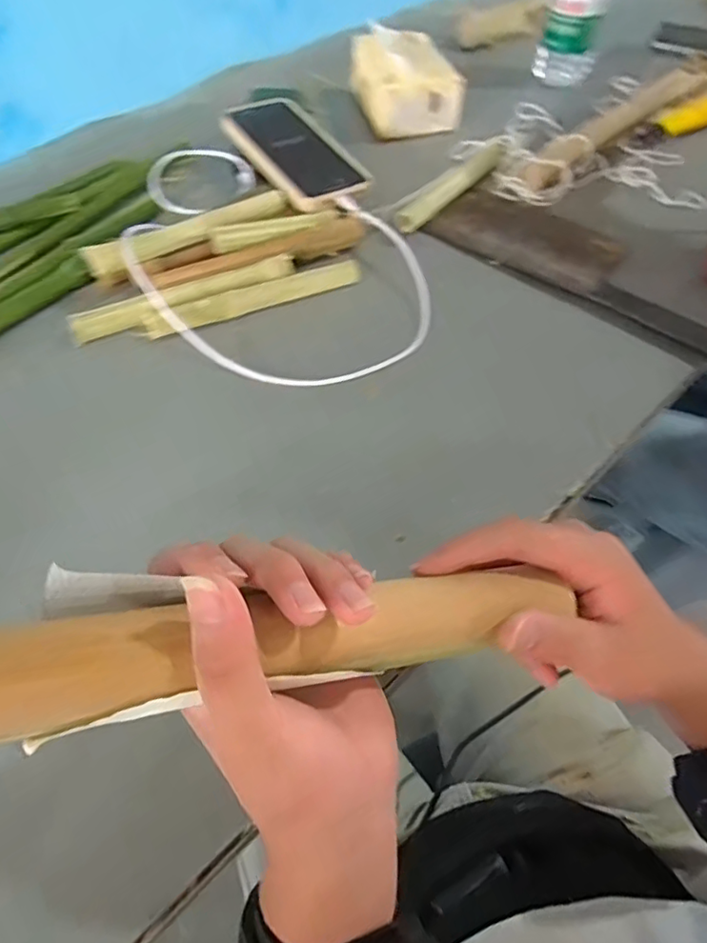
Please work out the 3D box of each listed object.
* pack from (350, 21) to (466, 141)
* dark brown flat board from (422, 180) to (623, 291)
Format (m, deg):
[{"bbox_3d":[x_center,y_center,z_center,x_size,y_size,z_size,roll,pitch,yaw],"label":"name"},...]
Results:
[{"bbox_3d":[0.055,-0.448,0.644,0.101,0.068,0.129,-14,58,-9],"label":"pack"},{"bbox_3d":[0.166,-0.227,0.527,0.169,0.010,0.101,35,63,21],"label":"dark brown flat board"}]

